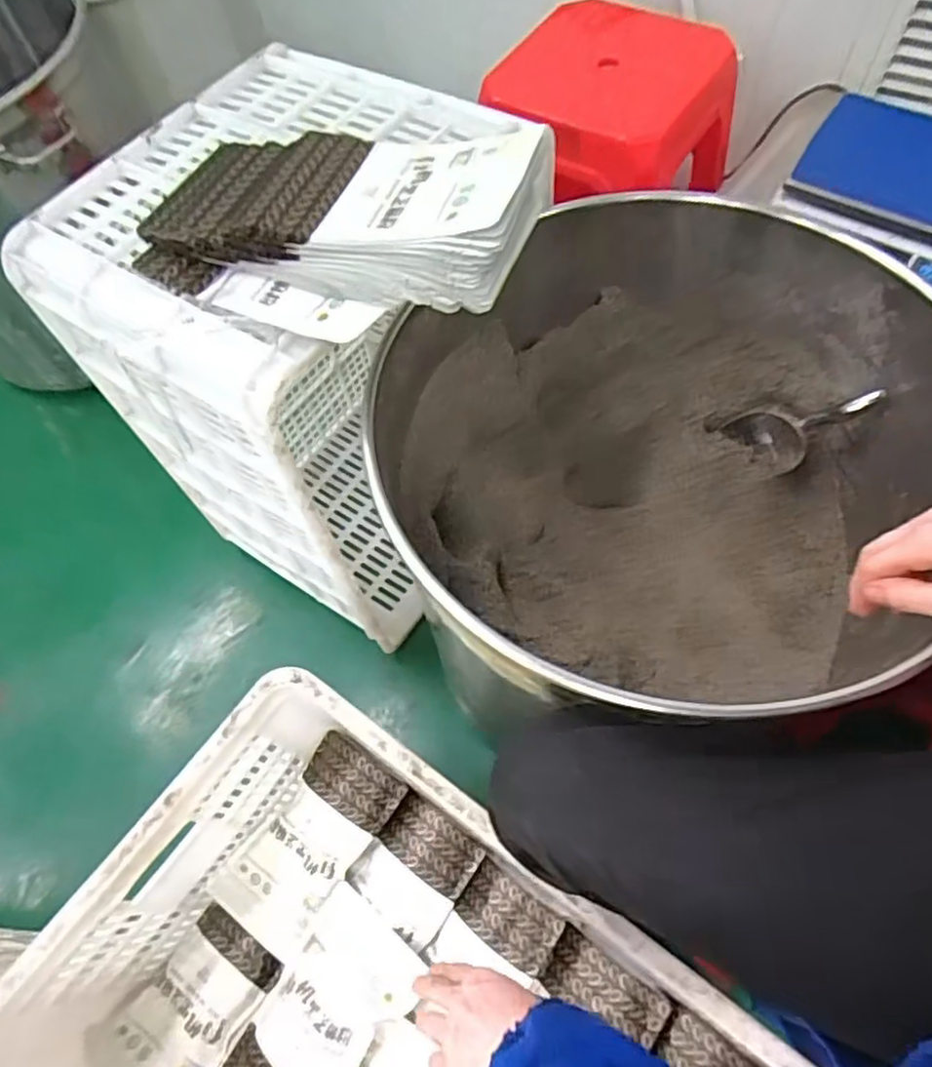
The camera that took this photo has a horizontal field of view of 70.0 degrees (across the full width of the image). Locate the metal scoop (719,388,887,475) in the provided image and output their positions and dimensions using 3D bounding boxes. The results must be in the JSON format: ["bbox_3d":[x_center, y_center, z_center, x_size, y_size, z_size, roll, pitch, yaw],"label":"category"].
[{"bbox_3d":[0.372,-0.118,0.729,0.085,0.171,0.039,43,69,-10],"label":"metal scoop"}]

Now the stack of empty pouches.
[{"bbox_3d":[-0.108,-0.259,0.534,0.329,0.067,0.215,9,63,8],"label":"stack of empty pouches"}]

